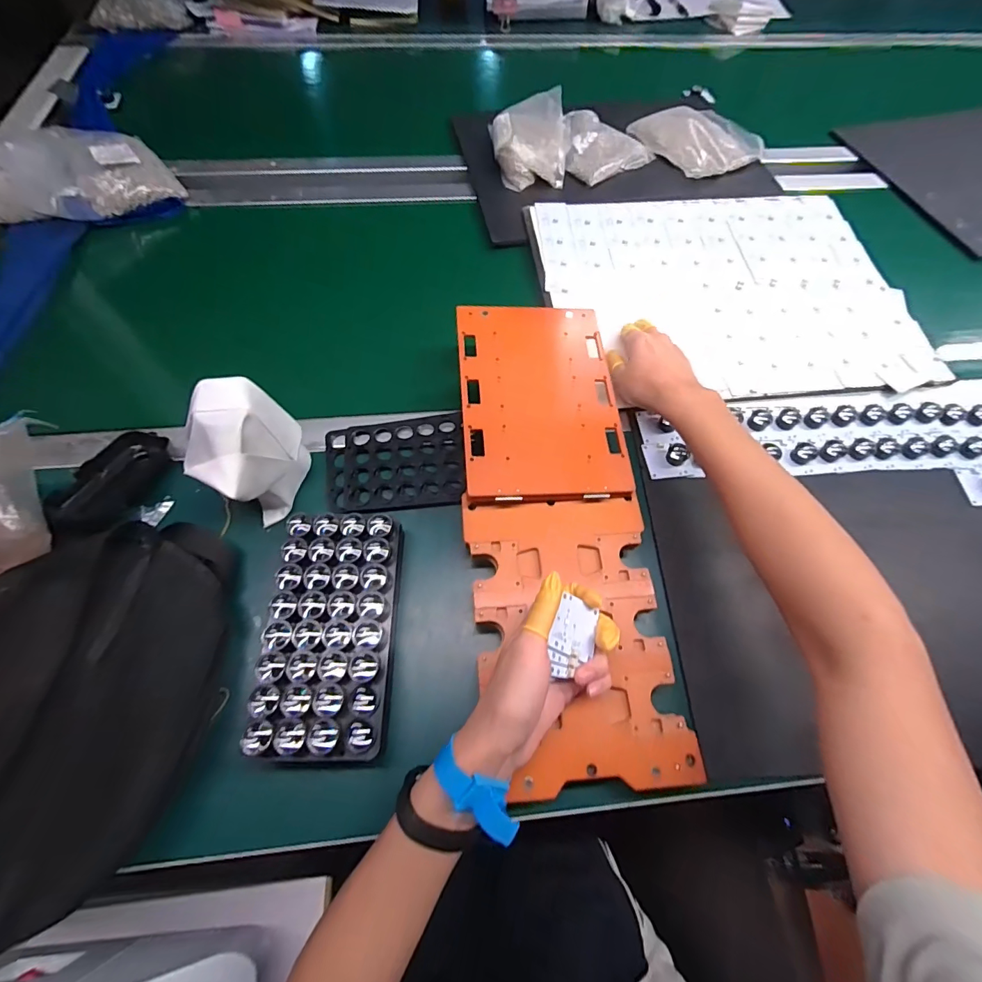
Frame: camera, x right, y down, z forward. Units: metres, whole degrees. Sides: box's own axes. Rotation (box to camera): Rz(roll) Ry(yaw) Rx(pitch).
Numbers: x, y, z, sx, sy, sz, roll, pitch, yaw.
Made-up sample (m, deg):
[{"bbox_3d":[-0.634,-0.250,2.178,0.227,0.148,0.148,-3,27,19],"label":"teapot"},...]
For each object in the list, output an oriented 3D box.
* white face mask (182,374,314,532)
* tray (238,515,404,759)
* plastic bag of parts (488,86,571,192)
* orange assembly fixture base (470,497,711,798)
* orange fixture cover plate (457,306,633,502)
[{"bbox_3d":[-0.221,-0.033,0.412,0.059,0.119,0.093,17,65,7],"label":"white face mask"},{"bbox_3d":[-0.130,0.116,0.379,0.099,0.052,0.187,1,64,-1],"label":"tray"},{"bbox_3d":[0.064,-0.556,0.708,0.123,0.049,0.169,-1,64,-2],"label":"plastic bag of parts"},{"bbox_3d":[0.067,0.123,0.393,0.158,0.032,0.231,-4,64,-3],"label":"orange assembly fixture base"},{"bbox_3d":[0.048,-0.100,0.461,0.156,0.017,0.230,-3,64,-3],"label":"orange fixture cover plate"}]

